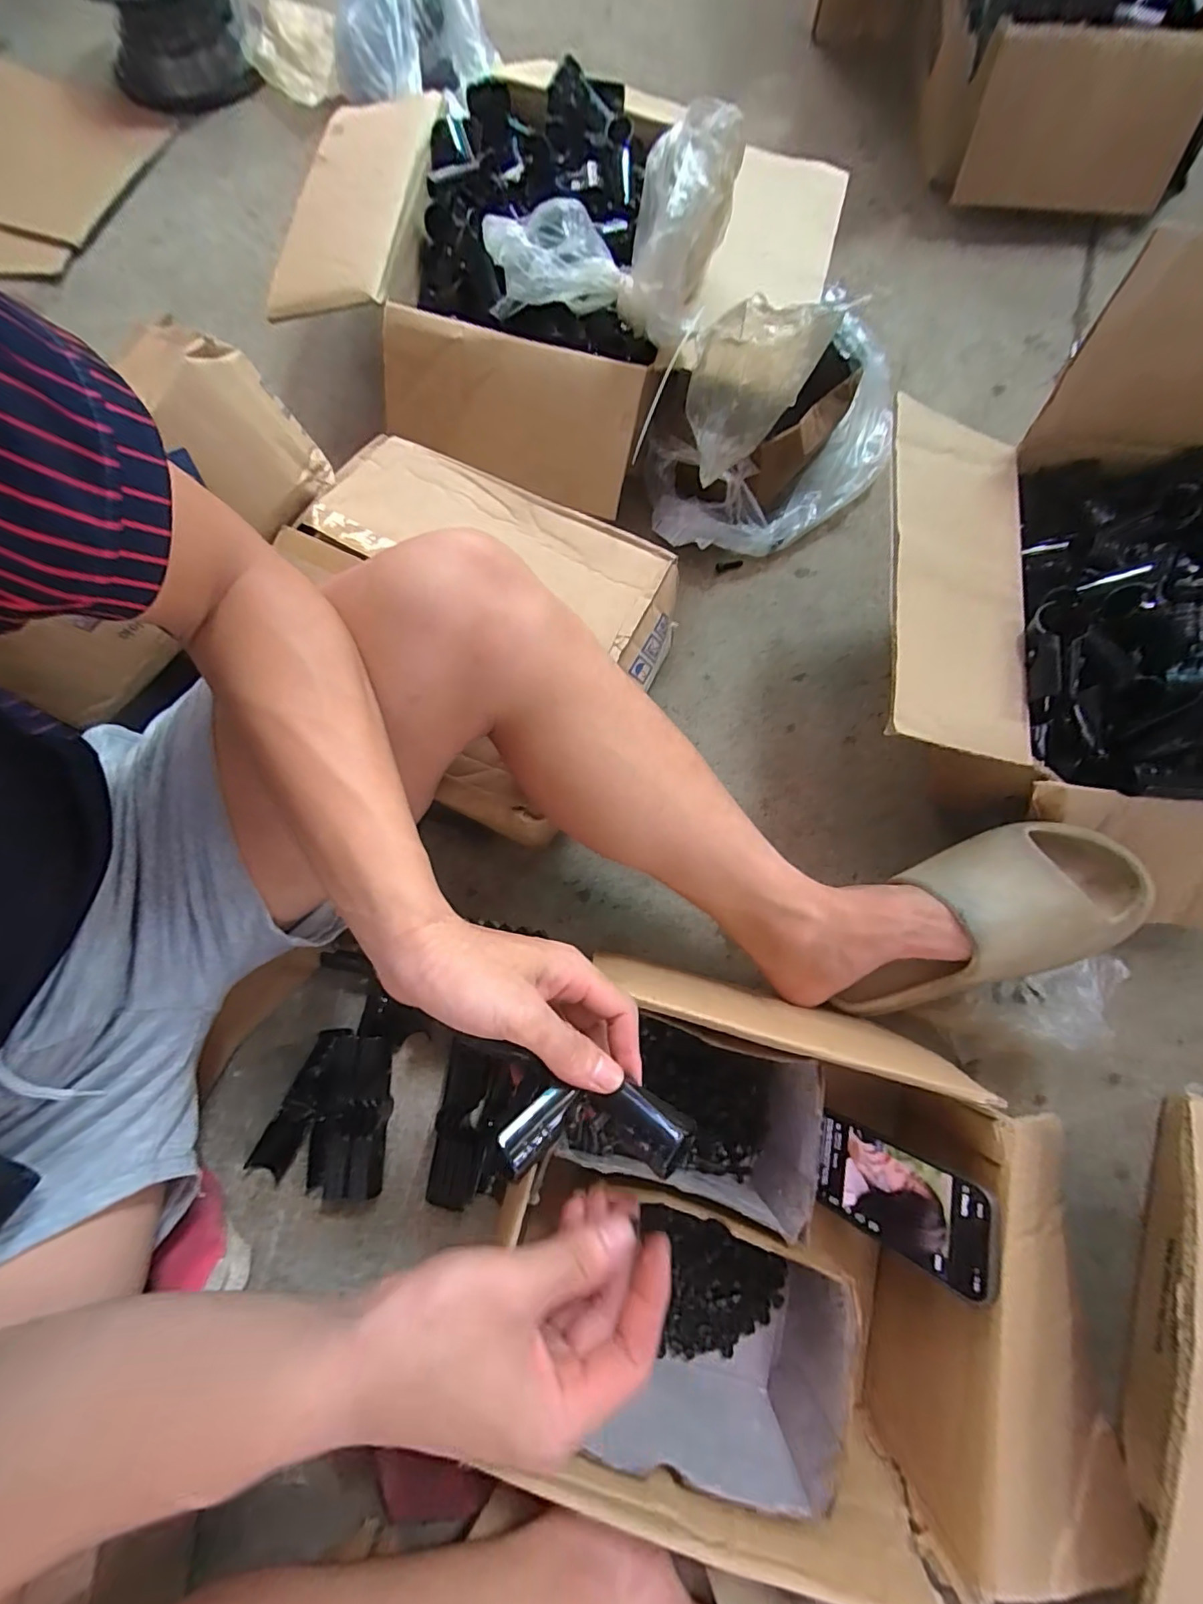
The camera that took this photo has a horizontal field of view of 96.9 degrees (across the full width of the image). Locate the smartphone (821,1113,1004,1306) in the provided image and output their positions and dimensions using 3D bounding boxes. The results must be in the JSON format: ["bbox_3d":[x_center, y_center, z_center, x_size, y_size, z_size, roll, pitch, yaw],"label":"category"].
[{"bbox_3d":[0.225,0.300,0.404,0.008,0.129,0.070,18,75,-26],"label":"smartphone"}]

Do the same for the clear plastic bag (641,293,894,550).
[{"bbox_3d":[0.193,-0.371,0.514,0.257,0.218,0.122,-20,79,-4],"label":"clear plastic bag"}]

